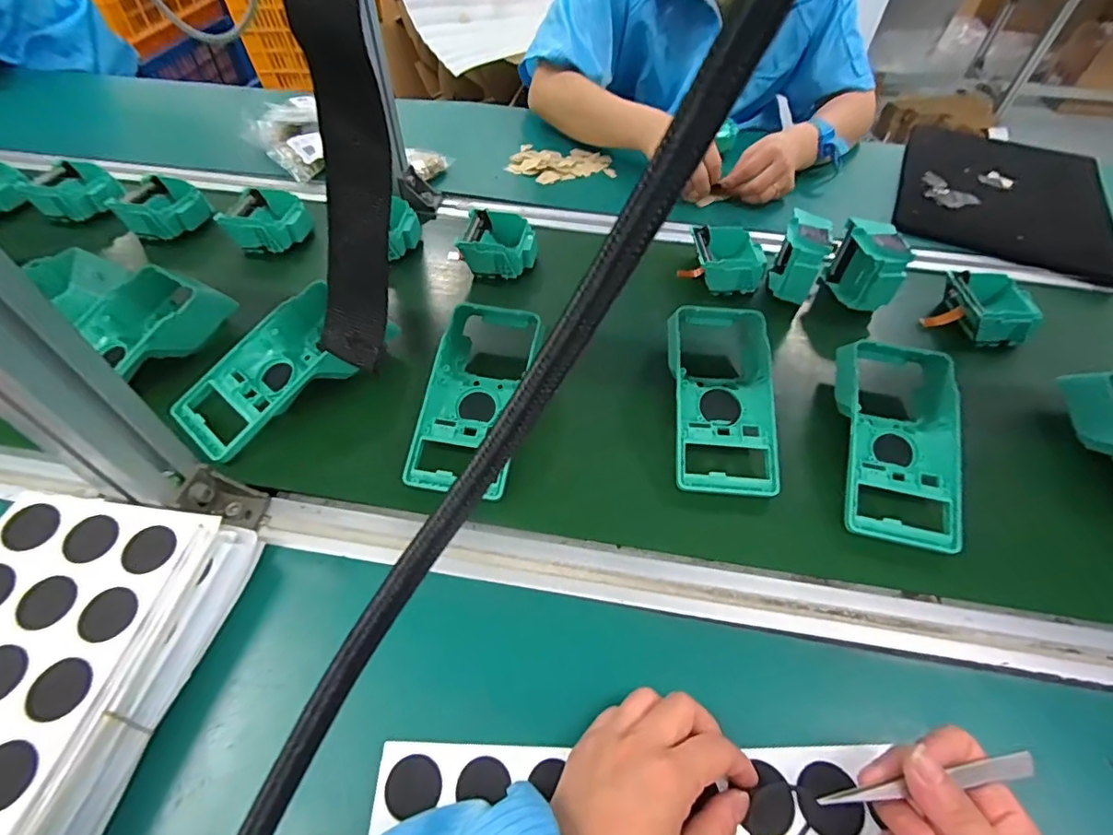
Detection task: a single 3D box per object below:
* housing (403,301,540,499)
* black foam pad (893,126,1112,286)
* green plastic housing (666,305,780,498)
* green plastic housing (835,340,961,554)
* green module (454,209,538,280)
[{"bbox_3d":[-0.065,-0.025,0.452,0.084,0.044,0.191,9,54,4],"label":"housing"},{"bbox_3d":[0.606,-0.300,0.709,0.253,0.025,0.339,22,55,17],"label":"black foam pad"},{"bbox_3d":[0.141,-0.023,0.450,0.088,0.046,0.178,3,54,0],"label":"green plastic housing"},{"bbox_3d":[0.279,0.013,0.432,0.083,0.054,0.182,13,55,7],"label":"green plastic housing"},{"bbox_3d":[-0.063,-0.192,0.591,0.083,0.041,0.077,12,54,7],"label":"green module"}]

